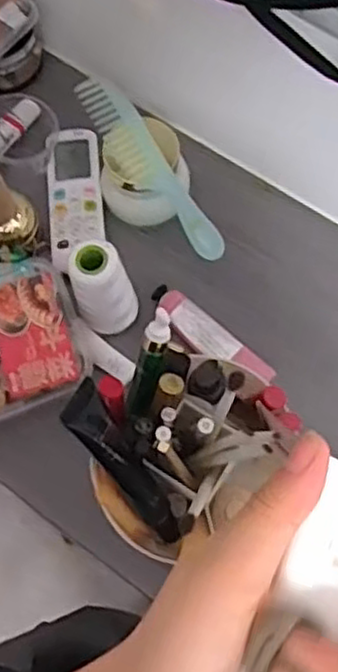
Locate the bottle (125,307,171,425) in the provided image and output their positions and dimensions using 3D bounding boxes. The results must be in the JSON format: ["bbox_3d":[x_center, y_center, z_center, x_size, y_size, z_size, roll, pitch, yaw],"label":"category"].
[{"bbox_3d":[-0.014,0.020,0.481,0.018,0.022,0.078,18,101,8],"label":"bottle"}]

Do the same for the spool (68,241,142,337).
[{"bbox_3d":[-0.050,-0.036,0.568,0.044,0.108,0.040,-1,71,2],"label":"spool"}]

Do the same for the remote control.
[{"bbox_3d":[-0.084,-0.125,0.641,0.047,0.019,0.129,-4,71,1],"label":"remote control"}]

